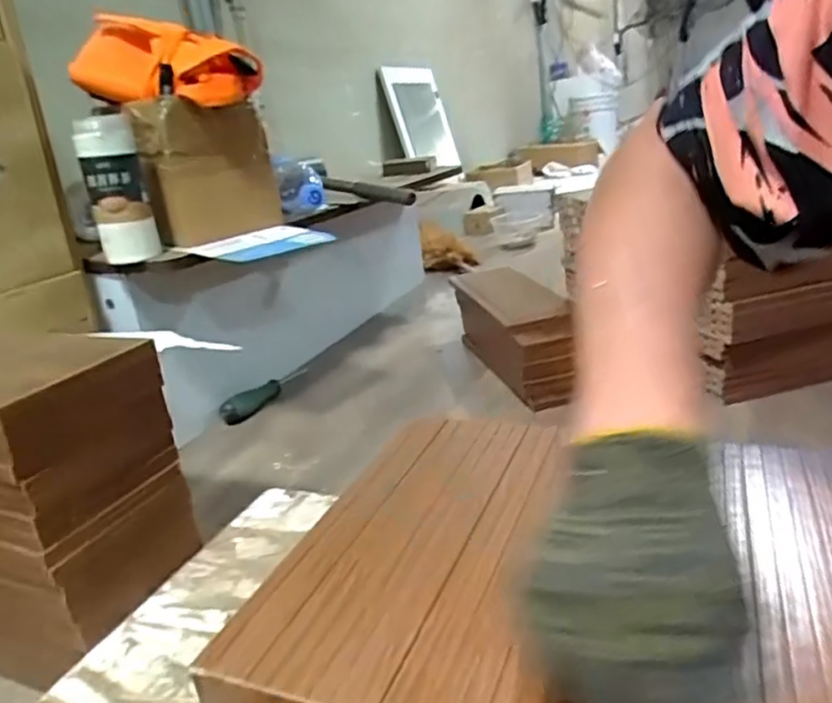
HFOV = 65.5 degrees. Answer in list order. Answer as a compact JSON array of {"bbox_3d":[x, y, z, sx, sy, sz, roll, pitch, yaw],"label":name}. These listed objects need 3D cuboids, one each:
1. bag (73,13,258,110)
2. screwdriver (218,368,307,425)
[{"bbox_3d":[-0.285,-0.338,0.750,0.184,0.102,0.127,4,23,28],"label":"bag"},{"bbox_3d":[-0.214,0.057,0.935,0.032,0.031,0.168,5,23,31],"label":"screwdriver"}]

